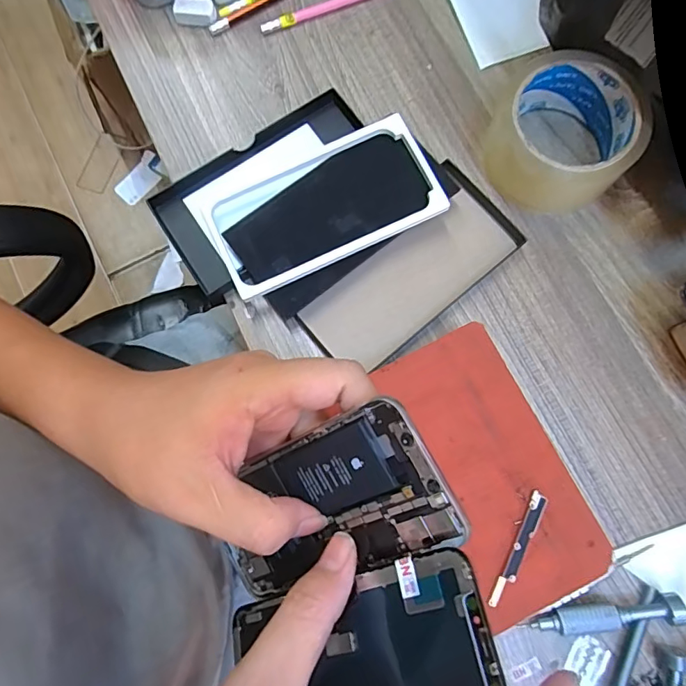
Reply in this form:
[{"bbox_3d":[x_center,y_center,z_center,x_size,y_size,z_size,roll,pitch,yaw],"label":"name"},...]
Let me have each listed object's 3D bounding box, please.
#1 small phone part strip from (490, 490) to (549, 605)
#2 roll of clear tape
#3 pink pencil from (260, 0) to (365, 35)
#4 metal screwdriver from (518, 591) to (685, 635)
[{"bbox_3d":[0.100,0.117,0.278,0.010,0.004,0.067,26,80,6],"label":"small phone part strip"},{"bbox_3d":[0.153,-0.144,0.343,0.087,0.058,0.093,0,79,1],"label":"roll of clear tape"},{"bbox_3d":[-0.006,-0.274,0.395,0.127,0.005,0.011,-21,79,-3],"label":"pink pencil"},{"bbox_3d":[0.158,0.165,0.299,0.094,0.017,0.015,-7,78,0],"label":"metal screwdriver"}]

